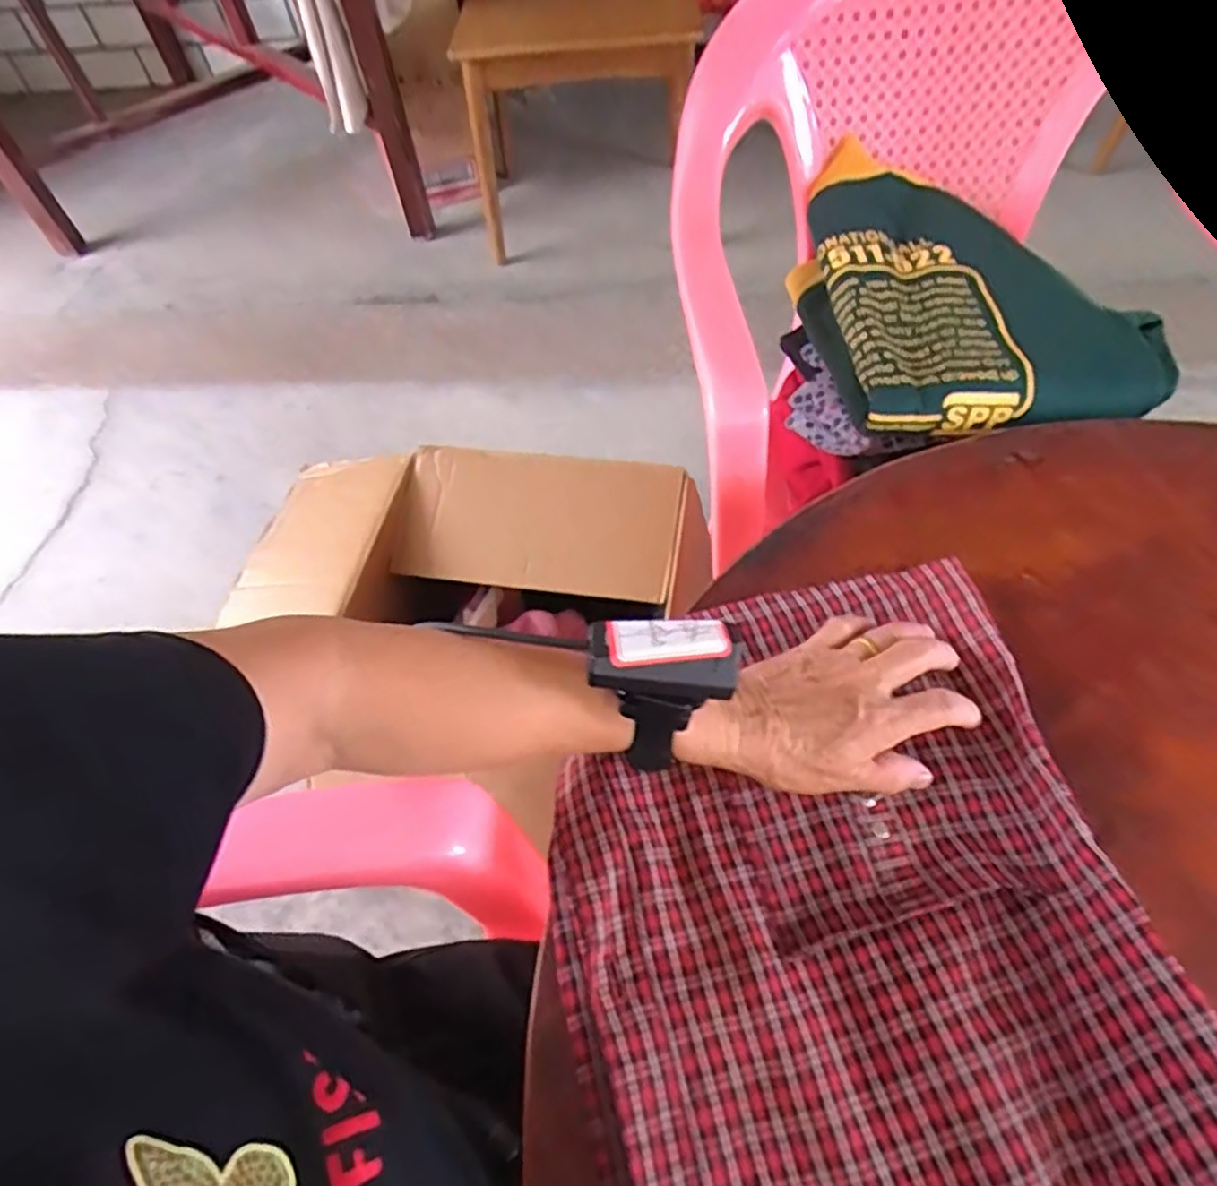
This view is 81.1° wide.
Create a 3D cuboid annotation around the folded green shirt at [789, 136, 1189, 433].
[{"bbox_3d":[0.314,-0.274,0.632,0.259,0.058,0.325,-4,56,1],"label":"folded green shirt"}]

